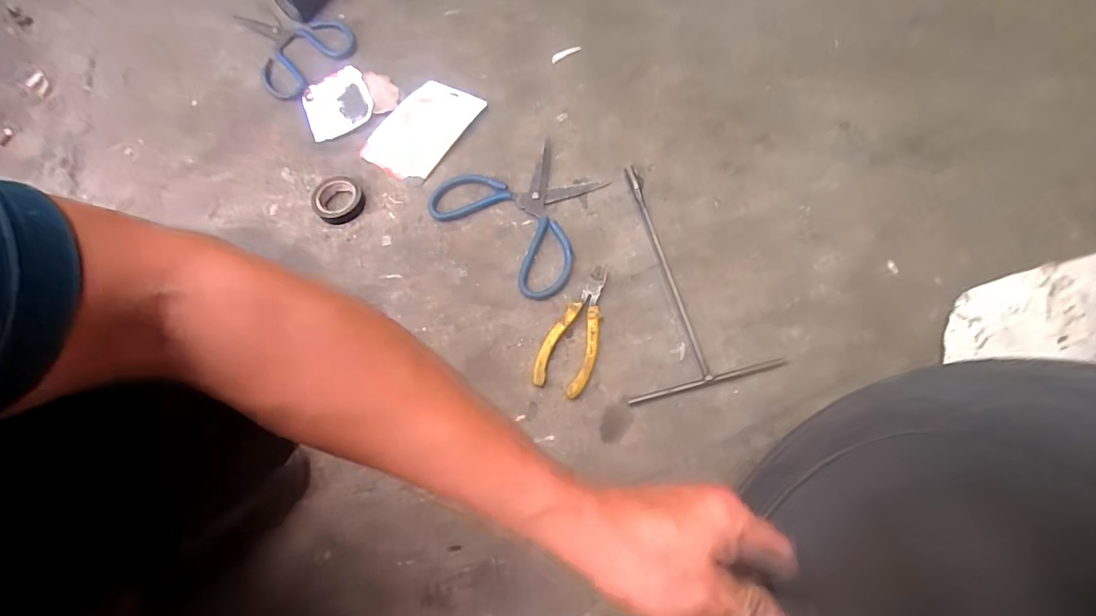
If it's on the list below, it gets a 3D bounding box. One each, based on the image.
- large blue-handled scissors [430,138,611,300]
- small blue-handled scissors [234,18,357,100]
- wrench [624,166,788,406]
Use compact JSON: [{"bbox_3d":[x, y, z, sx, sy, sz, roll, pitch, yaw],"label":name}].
[{"bbox_3d":[-0.027,-0.128,0.593,0.204,0.008,0.172,40,77,15],"label":"large blue-handled scissors"},{"bbox_3d":[-0.410,-0.425,0.751,0.196,0.018,0.159,40,72,18],"label":"small blue-handled scissors"},{"bbox_3d":[0.139,-0.045,0.551,0.169,0.011,0.281,-14,70,-3],"label":"wrench"}]

